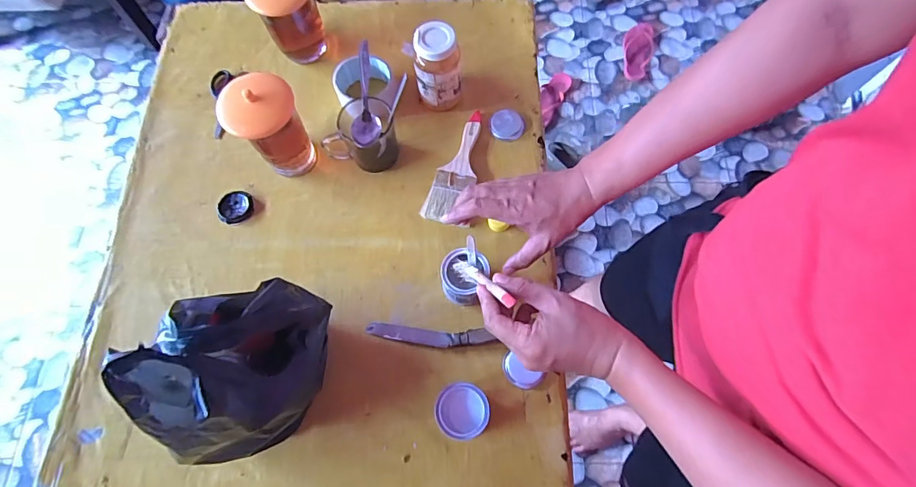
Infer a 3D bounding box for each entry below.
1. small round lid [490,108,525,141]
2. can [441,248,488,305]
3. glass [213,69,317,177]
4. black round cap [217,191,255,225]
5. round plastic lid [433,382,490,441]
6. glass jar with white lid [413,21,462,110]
[{"bbox_3d":[0.071,-0.174,0.664,0.049,0.007,0.050,0,70,1],"label":"small round lid"},{"bbox_3d":[0.009,0.042,0.559,0.055,0.051,0.058,0,70,1],"label":"can"},{"bbox_3d":[-0.236,-0.143,0.586,0.081,0.137,0.079,-23,71,-7],"label":"glass"},{"bbox_3d":[-0.305,-0.051,0.622,0.046,0.014,0.048,0,70,1],"label":"black round cap"},{"bbox_3d":[0.005,0.177,0.484,0.056,0.009,0.055,29,72,10],"label":"round plastic lid"},{"bbox_3d":[-0.027,-0.239,0.629,0.059,0.108,0.056,0,70,1],"label":"glass jar with white lid"}]

